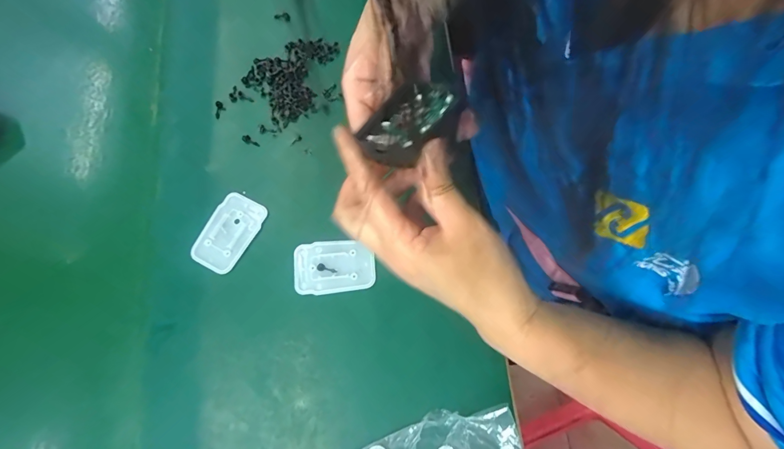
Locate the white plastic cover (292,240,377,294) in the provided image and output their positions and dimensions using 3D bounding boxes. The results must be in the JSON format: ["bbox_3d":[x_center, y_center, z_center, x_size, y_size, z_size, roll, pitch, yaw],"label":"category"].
[{"bbox_3d":[-0.051,0.037,0.311,0.069,0.006,0.044,-4,75,3],"label":"white plastic cover"}]

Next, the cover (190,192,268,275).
[{"bbox_3d":[-0.147,0.007,0.322,0.044,0.005,0.070,26,79,10],"label":"cover"}]

